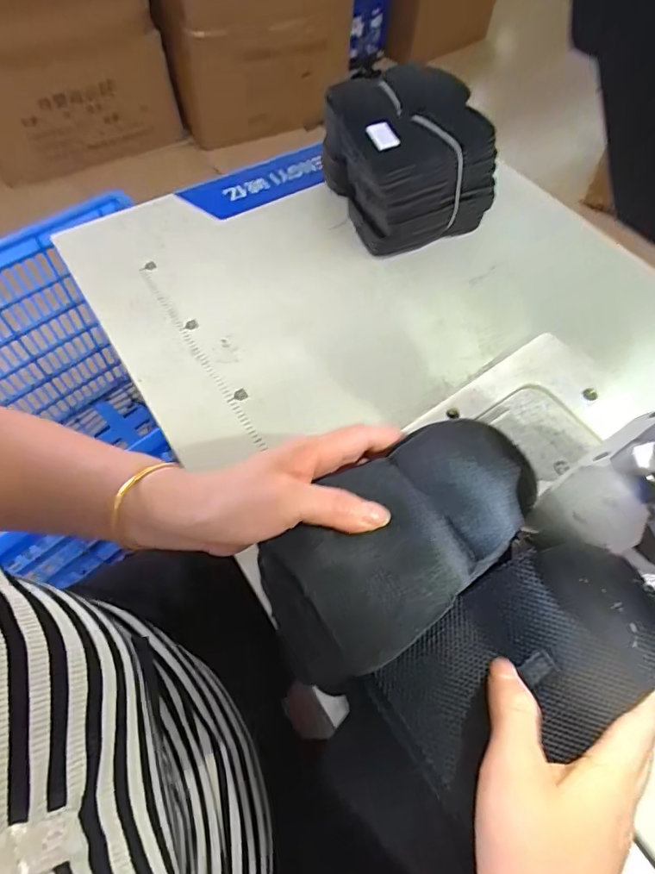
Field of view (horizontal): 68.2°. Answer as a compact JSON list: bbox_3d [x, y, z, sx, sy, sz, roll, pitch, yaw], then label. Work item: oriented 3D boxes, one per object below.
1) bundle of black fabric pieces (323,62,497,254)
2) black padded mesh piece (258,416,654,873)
[{"bbox_3d":[0.084,-0.306,0.534,0.143,0.114,0.165,-19,62,-13],"label":"bundle of black fabric pieces"},{"bbox_3d":[0.063,0.097,0.264,0.169,0.059,0.178,-29,64,-18],"label":"black padded mesh piece"}]

